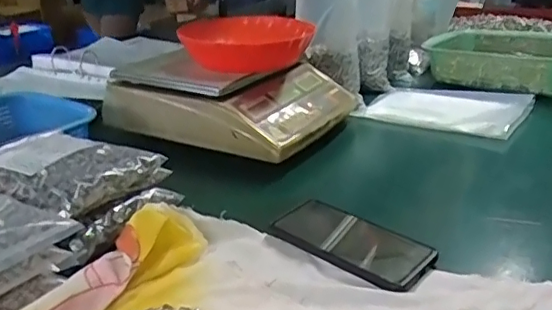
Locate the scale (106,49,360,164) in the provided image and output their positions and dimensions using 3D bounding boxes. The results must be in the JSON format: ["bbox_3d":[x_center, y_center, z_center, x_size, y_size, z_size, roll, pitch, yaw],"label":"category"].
[{"bbox_3d":[-0.059,-0.102,0.919,0.319,0.111,0.319,13,27,28],"label":"scale"}]

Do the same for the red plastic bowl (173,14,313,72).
[{"bbox_3d":[-0.043,-0.178,0.900,0.194,0.055,0.194,2,24,4],"label":"red plastic bowl"}]

